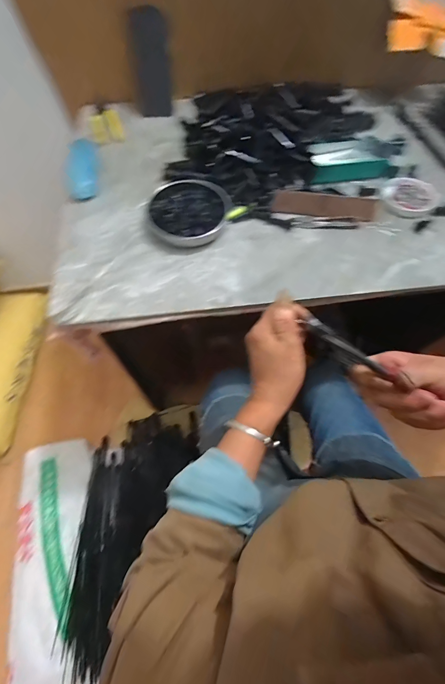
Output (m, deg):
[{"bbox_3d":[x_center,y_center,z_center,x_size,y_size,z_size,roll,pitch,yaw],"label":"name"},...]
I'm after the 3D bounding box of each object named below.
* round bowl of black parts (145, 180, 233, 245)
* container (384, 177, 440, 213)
[{"bbox_3d":[-0.061,-0.222,0.517,0.129,0.028,0.136,0,63,0],"label":"round bowl of black parts"},{"bbox_3d":[0.362,-0.282,0.576,0.099,0.010,0.103,0,63,0],"label":"container"}]

